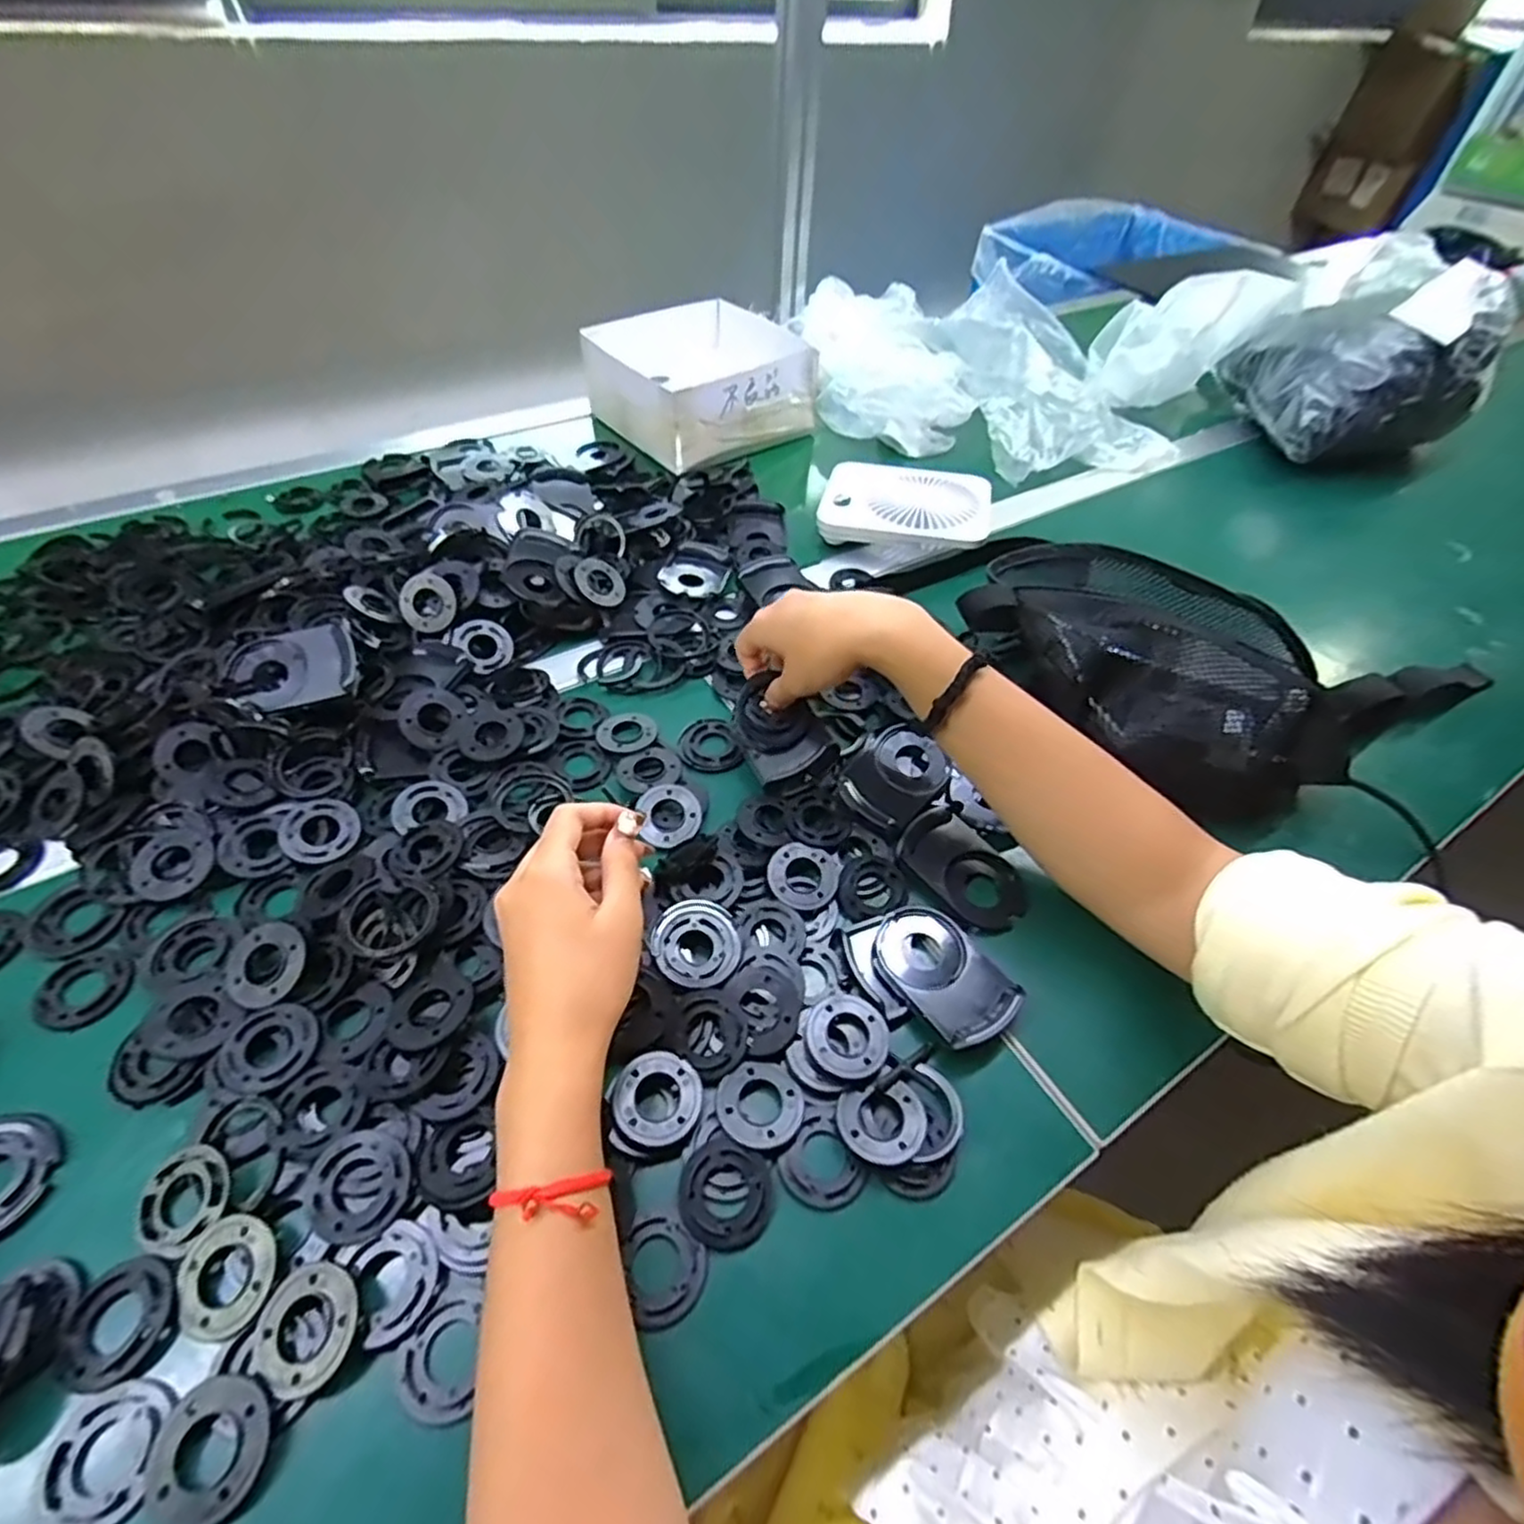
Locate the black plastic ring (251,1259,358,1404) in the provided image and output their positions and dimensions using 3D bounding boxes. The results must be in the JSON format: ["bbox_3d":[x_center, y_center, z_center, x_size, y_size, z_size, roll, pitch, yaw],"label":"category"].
[{"bbox_3d":[-0.190,0.235,0.295,0.043,0.011,0.042,2,49,-2],"label":"black plastic ring"}]

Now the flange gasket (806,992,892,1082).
[{"bbox_3d":[0.046,0.147,0.381,0.044,0.013,0.046,12,49,8],"label":"flange gasket"}]

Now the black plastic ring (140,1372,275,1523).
[{"bbox_3d":[-0.216,0.267,0.275,0.045,0.009,0.044,2,49,-2],"label":"black plastic ring"}]

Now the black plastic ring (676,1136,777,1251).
[{"bbox_3d":[-0.017,0.204,0.336,0.044,0.011,0.042,2,49,-2],"label":"black plastic ring"}]

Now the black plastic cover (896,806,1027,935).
[{"bbox_3d":[0.131,0.066,0.455,0.085,0.013,0.052,38,57,26],"label":"black plastic cover"}]

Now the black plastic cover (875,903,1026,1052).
[{"bbox_3d":[0.104,0.120,0.409,0.056,0.015,0.086,-26,55,-23],"label":"black plastic cover"}]

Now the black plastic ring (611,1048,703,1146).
[{"bbox_3d":[-0.053,0.169,0.358,0.044,0.006,0.043,2,49,-2],"label":"black plastic ring"}]

